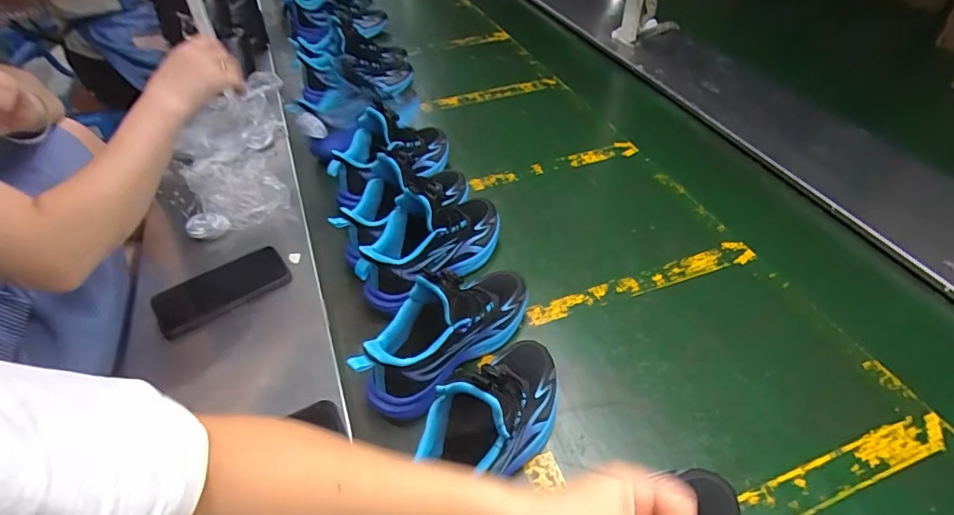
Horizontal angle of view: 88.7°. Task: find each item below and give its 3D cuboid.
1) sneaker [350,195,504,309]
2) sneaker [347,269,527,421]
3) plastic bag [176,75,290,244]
[{"bbox_3d":[-0.062,-0.025,0.674,0.230,0.140,0.083,-34,53,-27],"label":"sneaker"},{"bbox_3d":[-0.034,0.076,0.573,0.082,0.143,0.242,32,55,30],"label":"sneaker"},{"bbox_3d":[-0.396,-0.173,0.808,0.195,0.103,0.276,-23,48,-18],"label":"plastic bag"}]

